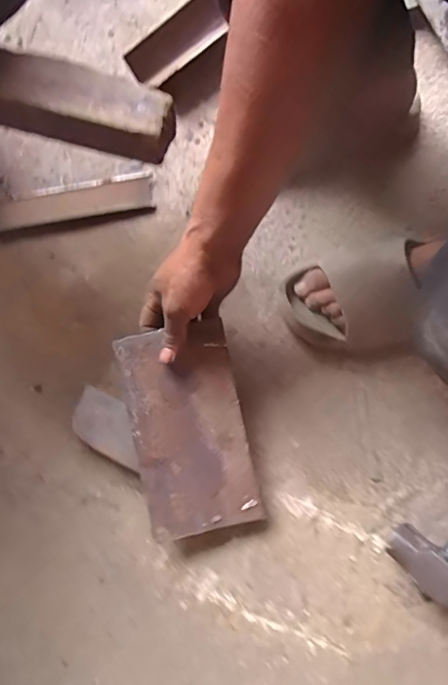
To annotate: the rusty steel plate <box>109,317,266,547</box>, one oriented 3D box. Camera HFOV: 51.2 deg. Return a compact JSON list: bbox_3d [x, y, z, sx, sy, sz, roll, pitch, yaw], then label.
[{"bbox_3d":[-0.037,0.090,0.489,0.114,0.009,0.211,-12,89,-6],"label":"rusty steel plate"}]

